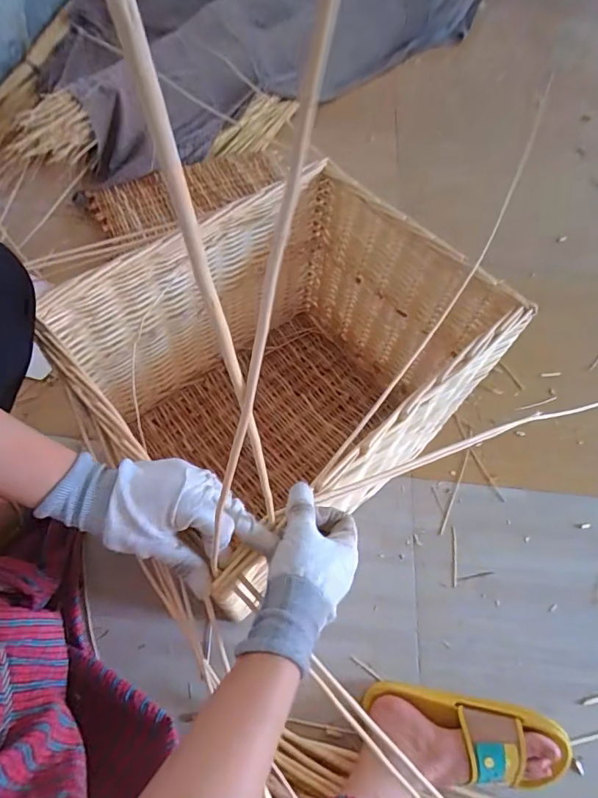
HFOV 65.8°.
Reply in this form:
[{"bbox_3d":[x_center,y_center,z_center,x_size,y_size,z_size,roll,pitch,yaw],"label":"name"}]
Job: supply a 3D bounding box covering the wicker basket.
[{"bbox_3d":[-0.012,-0.030,0.712,0.490,0.353,0.412,-39,66,-22],"label":"wicker basket"}]

